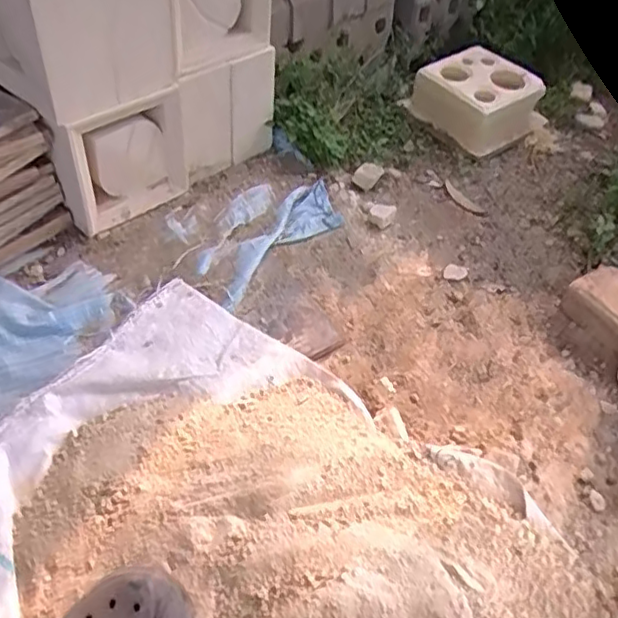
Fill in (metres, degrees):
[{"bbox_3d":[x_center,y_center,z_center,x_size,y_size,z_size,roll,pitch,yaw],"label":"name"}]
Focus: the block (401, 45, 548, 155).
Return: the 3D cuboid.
[{"bbox_3d":[0.377,-0.473,1.422,0.232,0.108,0.243,-28,54,-26],"label":"block"}]

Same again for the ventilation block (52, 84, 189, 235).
[{"bbox_3d":[-0.301,-0.254,1.058,0.070,0.209,0.237,33,52,26],"label":"ventilation block"}]

